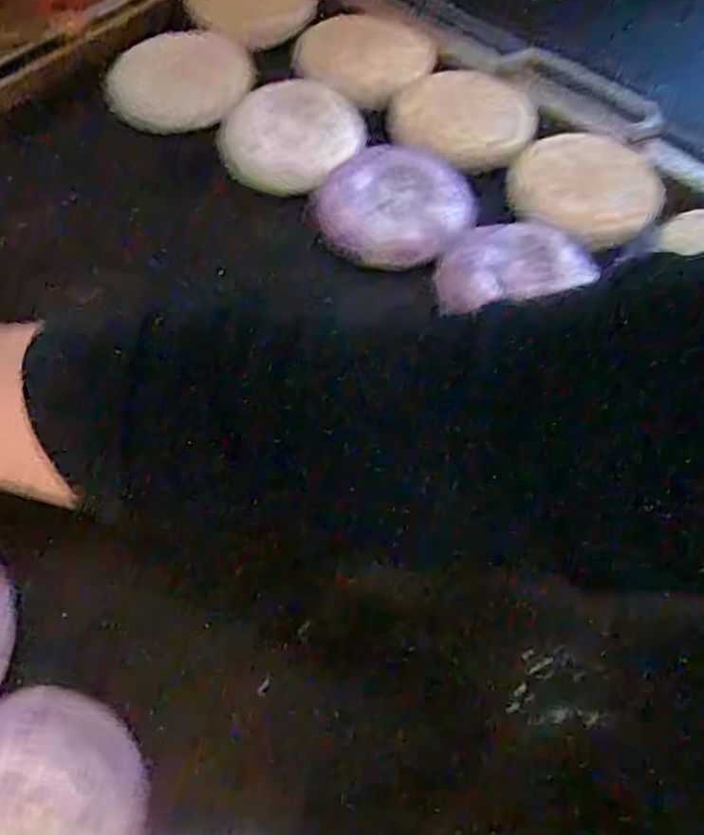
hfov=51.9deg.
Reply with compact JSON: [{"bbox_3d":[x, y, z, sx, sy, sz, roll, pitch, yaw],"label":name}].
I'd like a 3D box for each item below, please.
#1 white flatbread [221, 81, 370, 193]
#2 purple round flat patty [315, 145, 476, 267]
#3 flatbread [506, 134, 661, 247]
[{"bbox_3d":[-0.043,-0.212,0.547,0.097,0.019,0.114,19,61,8],"label":"white flatbread"},{"bbox_3d":[0.030,-0.150,0.510,0.104,0.023,0.100,2,59,-3],"label":"purple round flat patty"},{"bbox_3d":[0.168,-0.167,0.519,0.109,0.009,0.095,8,68,-3],"label":"flatbread"}]

